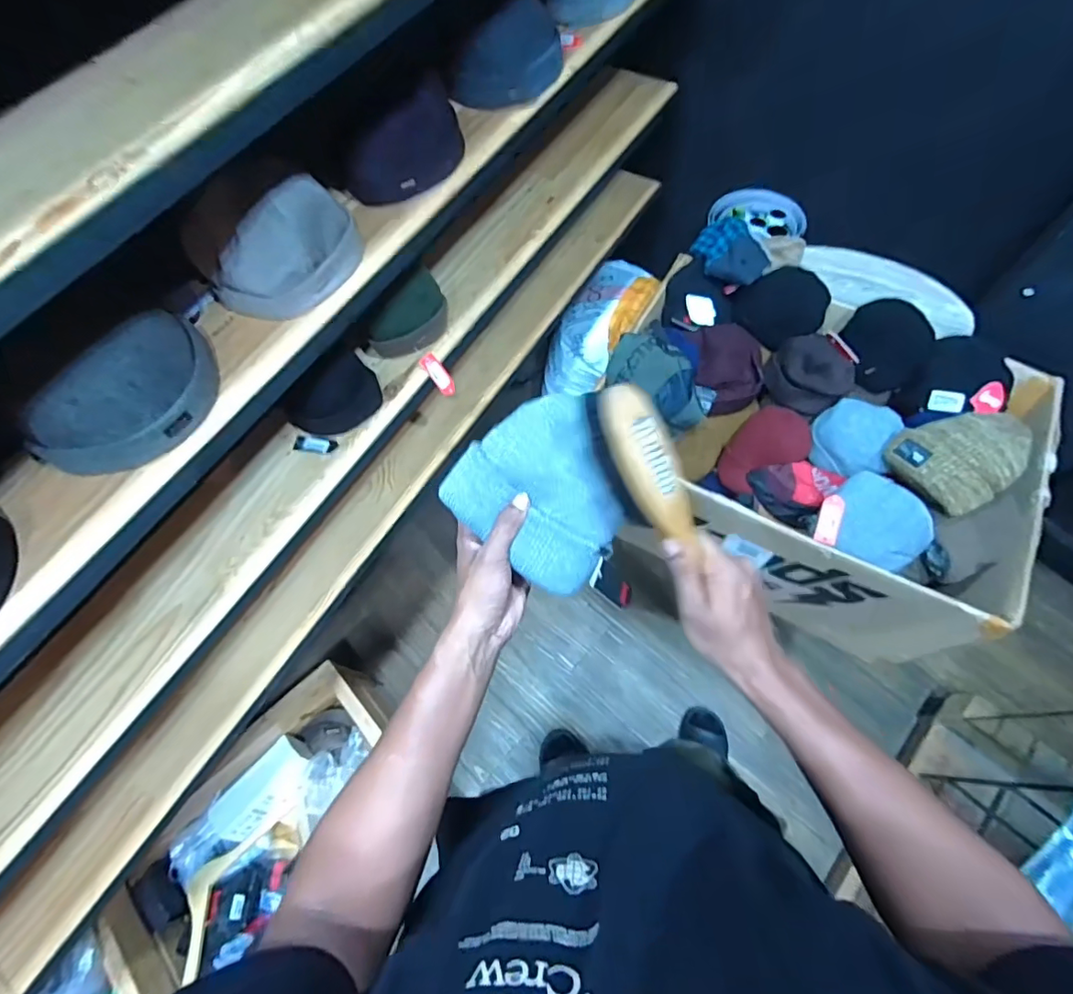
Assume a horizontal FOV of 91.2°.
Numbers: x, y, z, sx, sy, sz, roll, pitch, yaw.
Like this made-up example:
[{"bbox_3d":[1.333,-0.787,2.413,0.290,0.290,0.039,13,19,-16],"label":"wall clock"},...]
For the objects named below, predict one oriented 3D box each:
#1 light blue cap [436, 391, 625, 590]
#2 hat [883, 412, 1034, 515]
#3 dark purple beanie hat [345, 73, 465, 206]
[{"bbox_3d":[0.011,-0.013,0.478,0.152,0.040,0.149,34,96,8],"label":"light blue cap"},{"bbox_3d":[0.613,-0.056,0.776,0.136,0.119,0.143,-1,65,3],"label":"hat"},{"bbox_3d":[-0.172,-0.473,0.692,0.184,0.092,0.103,-39,69,-14],"label":"dark purple beanie hat"}]

